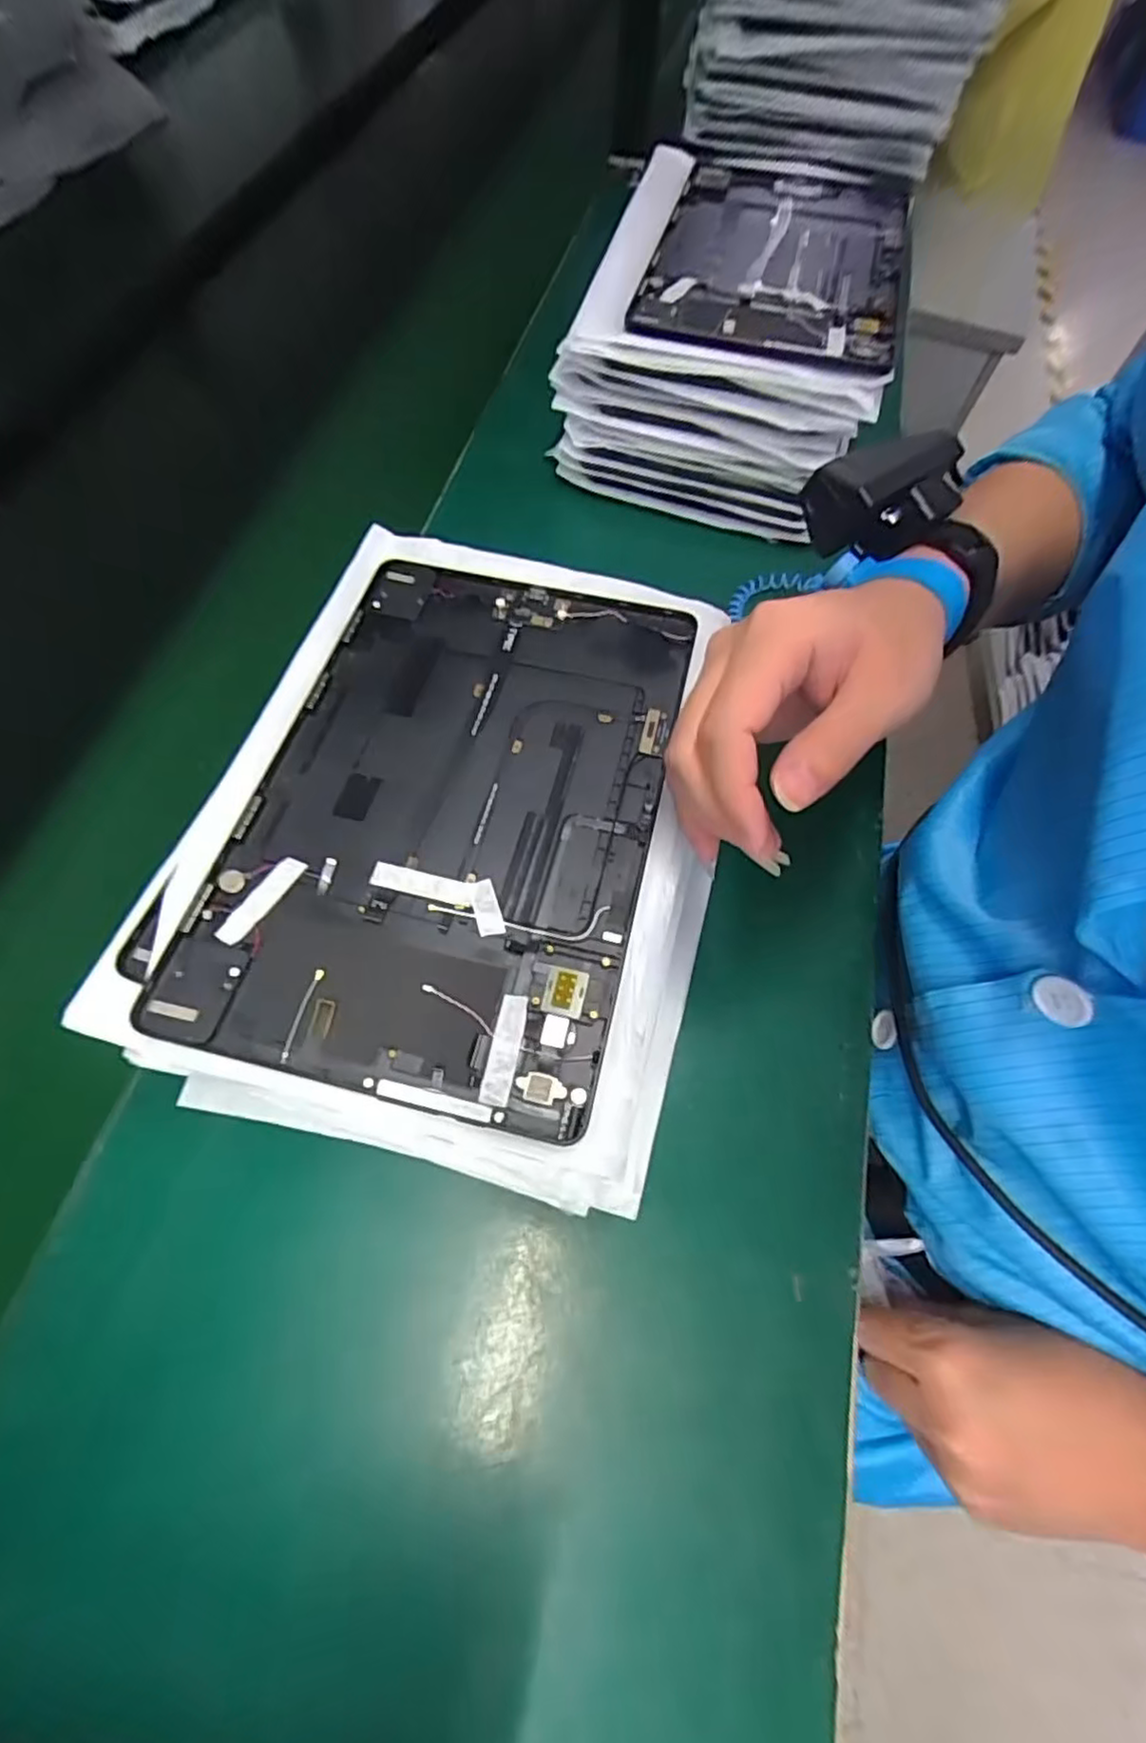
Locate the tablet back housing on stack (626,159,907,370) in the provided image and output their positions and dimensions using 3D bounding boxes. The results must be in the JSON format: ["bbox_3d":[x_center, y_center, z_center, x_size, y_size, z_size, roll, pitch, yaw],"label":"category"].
[{"bbox_3d":[0.148,-0.438,0.482,0.170,0.011,0.285,13,63,5],"label":"tablet back housing on stack"}]

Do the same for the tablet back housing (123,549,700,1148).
[{"bbox_3d":[-0.050,-0.034,0.293,0.166,0.008,0.253,13,63,5],"label":"tablet back housing"}]

